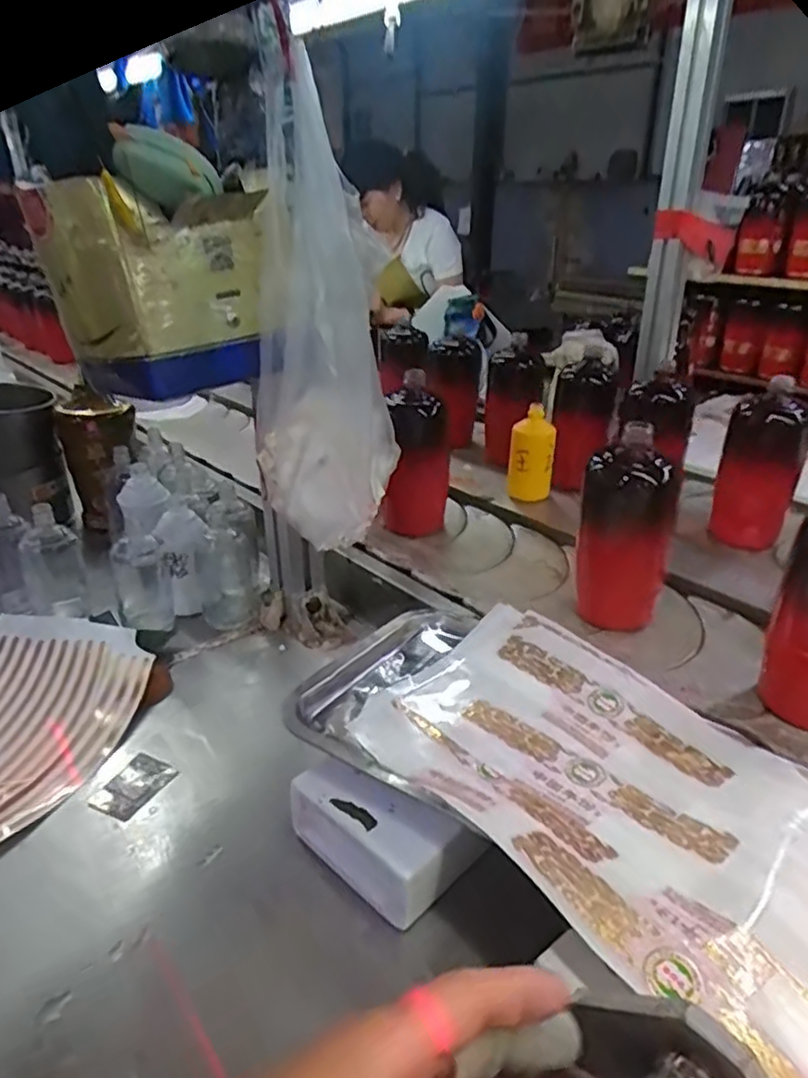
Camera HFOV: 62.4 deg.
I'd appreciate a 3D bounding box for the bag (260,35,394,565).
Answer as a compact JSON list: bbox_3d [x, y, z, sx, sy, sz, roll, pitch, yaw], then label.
[{"bbox_3d":[-0.061,-0.153,0.498,0.096,0.298,0.123,1,28,0],"label":"bag"}]

